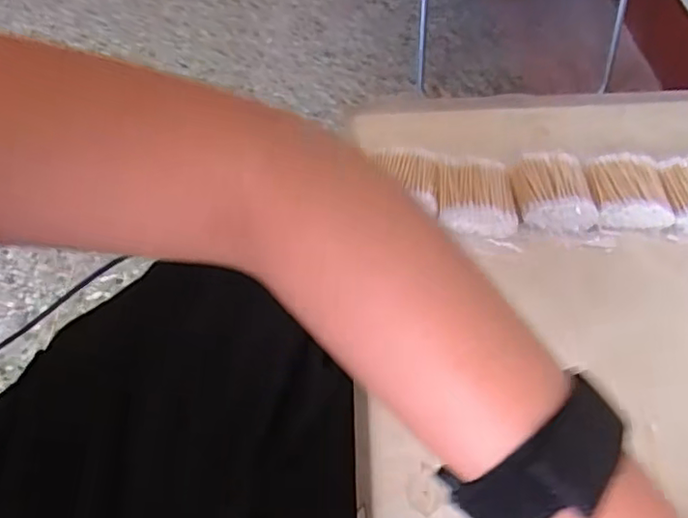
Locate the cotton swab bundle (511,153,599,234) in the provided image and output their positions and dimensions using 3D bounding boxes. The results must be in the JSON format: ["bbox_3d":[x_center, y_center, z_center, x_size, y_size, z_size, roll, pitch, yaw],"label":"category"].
[{"bbox_3d":[0.178,-0.057,0.514,0.061,0.032,0.074,-1,51,5],"label":"cotton swab bundle"}]

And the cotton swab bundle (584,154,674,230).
[{"bbox_3d":[0.241,-0.058,0.509,0.062,0.026,0.067,1,51,6],"label":"cotton swab bundle"}]

